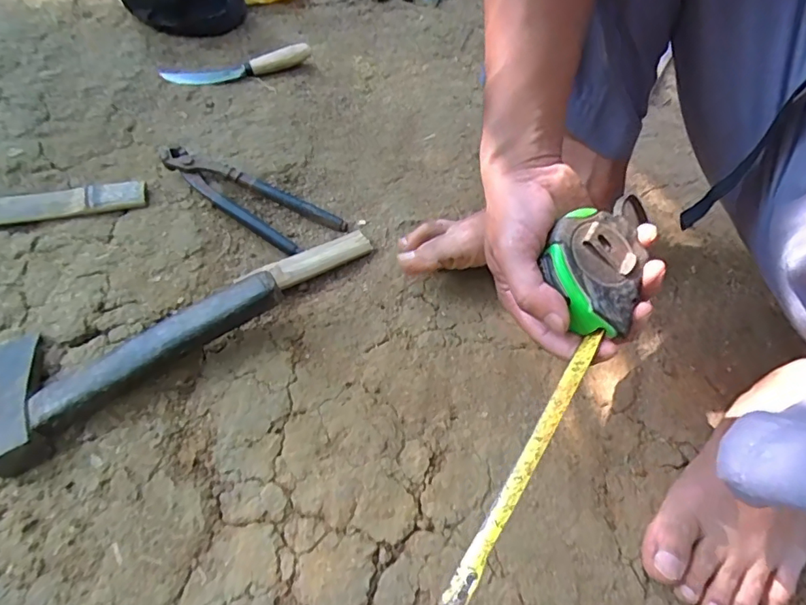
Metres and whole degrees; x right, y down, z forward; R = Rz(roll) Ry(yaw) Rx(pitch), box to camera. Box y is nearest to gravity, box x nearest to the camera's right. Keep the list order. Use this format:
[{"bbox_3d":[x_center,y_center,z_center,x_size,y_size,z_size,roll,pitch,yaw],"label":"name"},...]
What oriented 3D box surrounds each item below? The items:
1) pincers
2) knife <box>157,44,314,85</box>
[{"bbox_3d":[-0.172,-0.117,0.564,0.214,0.026,0.061,27,54,14],"label":"pincers"},{"bbox_3d":[-0.227,-0.330,0.710,0.202,0.022,0.053,-15,55,-18],"label":"knife"}]

